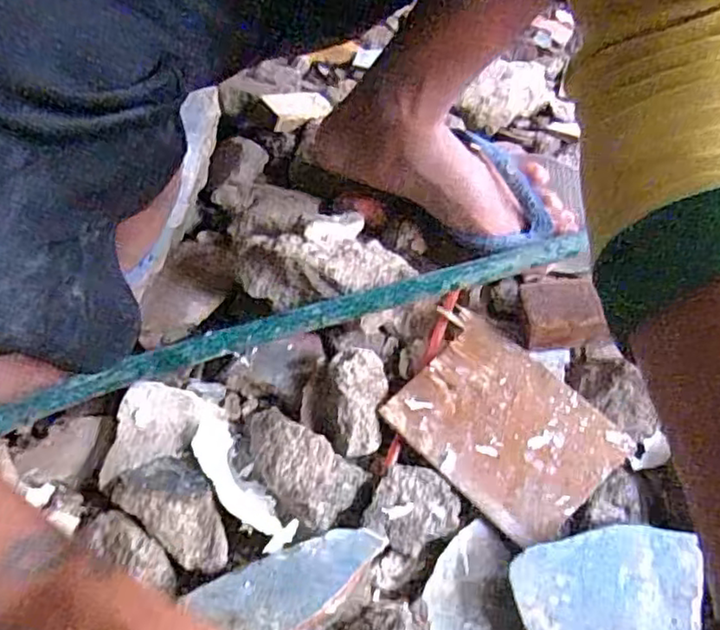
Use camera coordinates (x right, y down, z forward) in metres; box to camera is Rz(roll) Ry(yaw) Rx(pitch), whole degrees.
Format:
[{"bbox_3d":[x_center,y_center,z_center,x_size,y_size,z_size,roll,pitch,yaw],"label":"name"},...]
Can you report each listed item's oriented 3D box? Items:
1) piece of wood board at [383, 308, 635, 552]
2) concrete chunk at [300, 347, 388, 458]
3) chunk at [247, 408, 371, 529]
[{"bbox_3d":[0.103,0.078,0.477,0.114,0.011,0.155,-36,64,-27],"label":"piece of wood board"},{"bbox_3d":[-0.012,0.064,0.484,0.060,0.034,0.075,9,53,1],"label":"concrete chunk"},{"bbox_3d":[-0.050,0.107,0.468,0.103,0.035,0.057,35,58,20],"label":"chunk"}]

